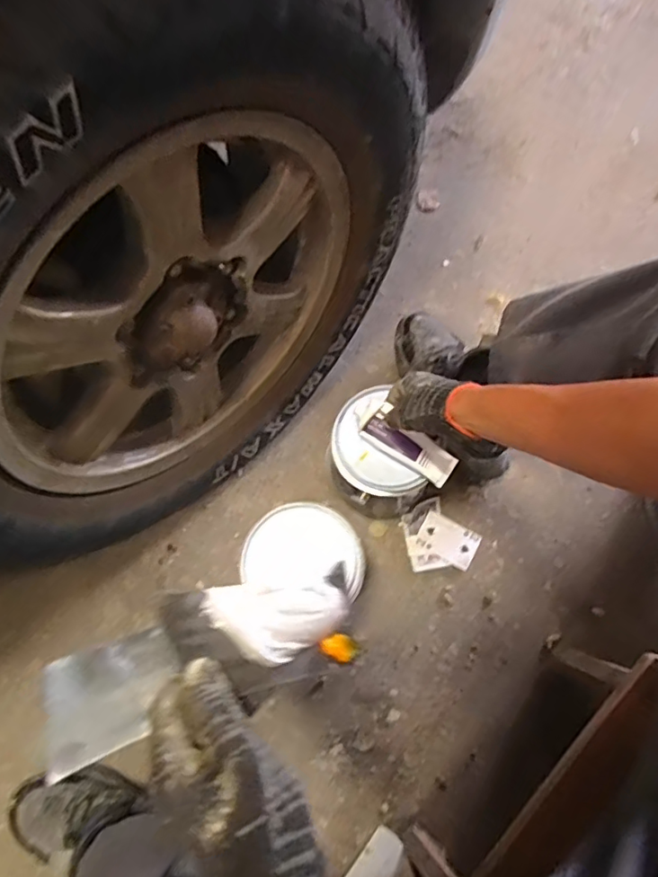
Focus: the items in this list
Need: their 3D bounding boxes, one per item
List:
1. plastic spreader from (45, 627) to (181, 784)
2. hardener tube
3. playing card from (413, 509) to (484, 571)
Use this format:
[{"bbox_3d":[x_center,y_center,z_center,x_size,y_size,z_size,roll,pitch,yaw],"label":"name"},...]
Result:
[{"bbox_3d":[-0.135,0.161,0.343,0.077,0.005,0.065,-16,55,-14],"label":"plastic spreader"},{"bbox_3d":[0.099,0.009,0.671,0.117,0.044,0.024,33,37,7],"label":"hardener tube"},{"bbox_3d":[0.174,0.146,0.798,0.085,0.004,0.056,29,75,12],"label":"playing card"}]

